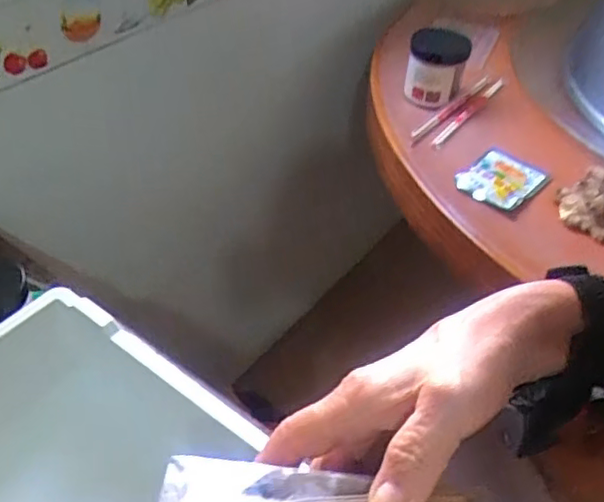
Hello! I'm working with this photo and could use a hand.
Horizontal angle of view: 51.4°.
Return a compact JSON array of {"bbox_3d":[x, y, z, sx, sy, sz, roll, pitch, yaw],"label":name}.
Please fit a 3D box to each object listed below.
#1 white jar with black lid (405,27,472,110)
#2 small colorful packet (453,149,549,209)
[{"bbox_3d":[0.197,-0.270,0.920,0.080,0.101,0.085,16,43,10],"label":"white jar with black lid"},{"bbox_3d":[0.257,-0.093,0.802,0.086,0.011,0.111,34,49,27],"label":"small colorful packet"}]

